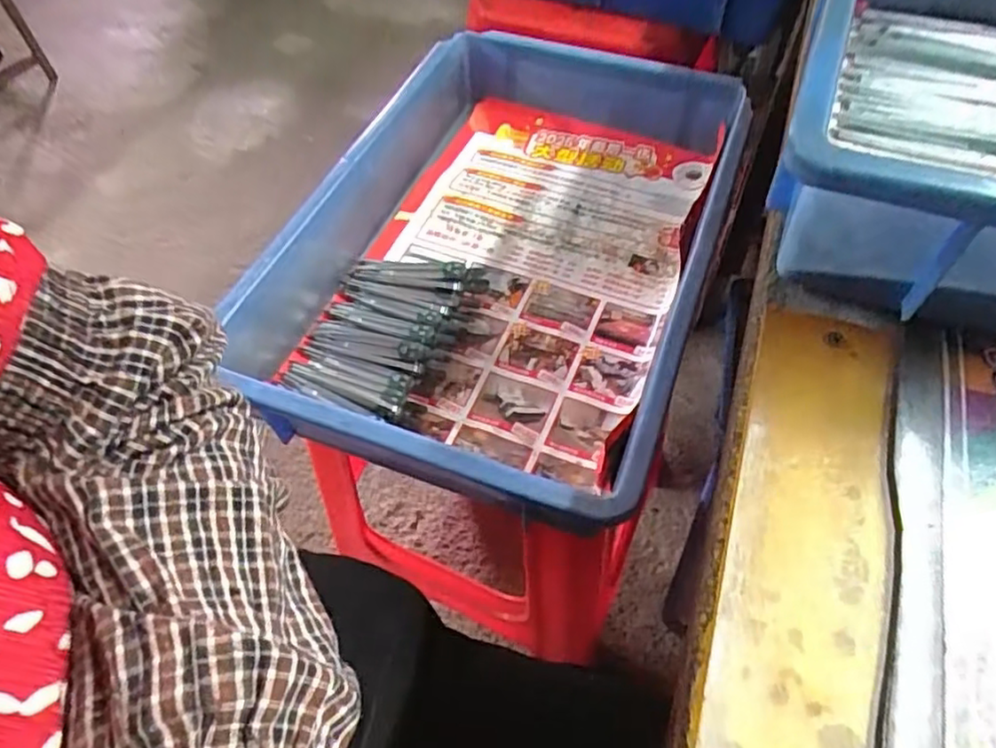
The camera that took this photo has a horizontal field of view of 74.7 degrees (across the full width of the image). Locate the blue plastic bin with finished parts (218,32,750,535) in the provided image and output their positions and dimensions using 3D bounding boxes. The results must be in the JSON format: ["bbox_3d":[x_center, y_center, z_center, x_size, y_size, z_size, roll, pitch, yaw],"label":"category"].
[{"bbox_3d":[0.010,-0.111,0.513,0.297,0.080,0.436,17,57,14],"label":"blue plastic bin with finished parts"}]

